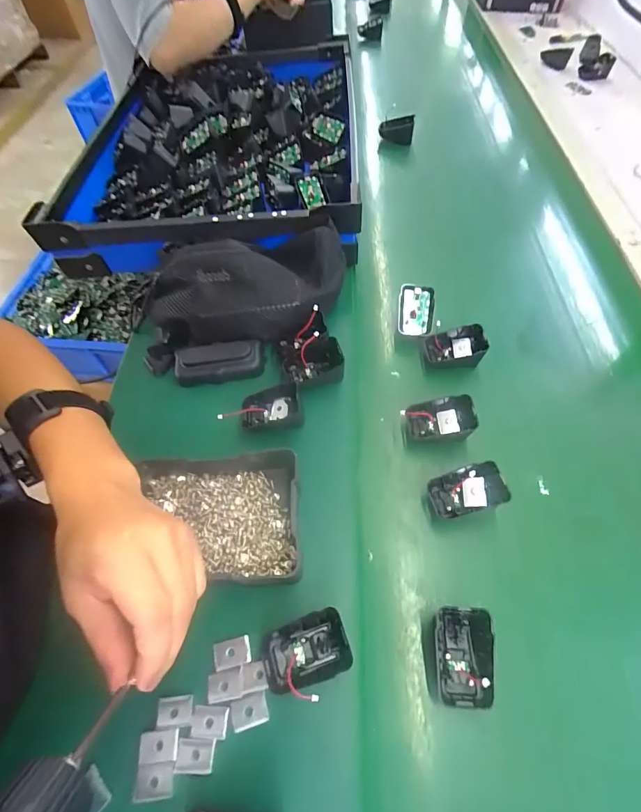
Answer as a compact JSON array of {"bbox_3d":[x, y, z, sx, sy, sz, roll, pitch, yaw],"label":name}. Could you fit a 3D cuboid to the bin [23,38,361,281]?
[{"bbox_3d":[-0.167,-0.489,0.729,0.448,0.095,0.660,-2,57,5],"label":"bin"}]

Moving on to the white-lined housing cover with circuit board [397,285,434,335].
[{"bbox_3d":[0.122,-0.123,0.513,0.042,0.009,0.066,6,82,5],"label":"white-lined housing cover with circuit board"}]

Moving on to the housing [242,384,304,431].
[{"bbox_3d":[-0.054,0.004,0.439,0.066,0.039,0.033,-8,57,1],"label":"housing"}]

